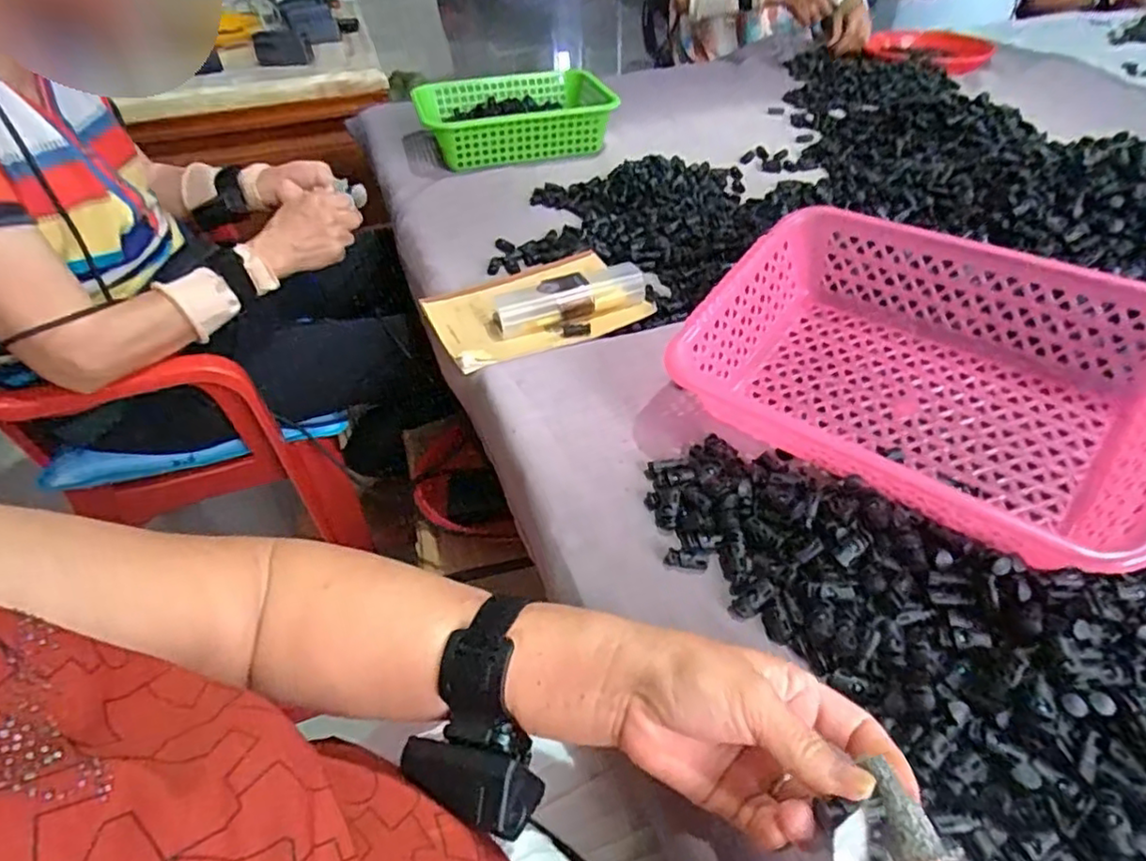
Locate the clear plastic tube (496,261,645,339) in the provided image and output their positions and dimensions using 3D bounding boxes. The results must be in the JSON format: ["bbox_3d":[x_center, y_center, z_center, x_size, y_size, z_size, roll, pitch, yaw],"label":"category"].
[{"bbox_3d":[-0.002,-0.134,0.661,0.157,0.038,0.039,-15,45,-13],"label":"clear plastic tube"}]

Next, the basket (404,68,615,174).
[{"bbox_3d":[-0.087,-0.498,1.025,0.294,0.067,0.200,-14,44,-11],"label":"basket"}]

